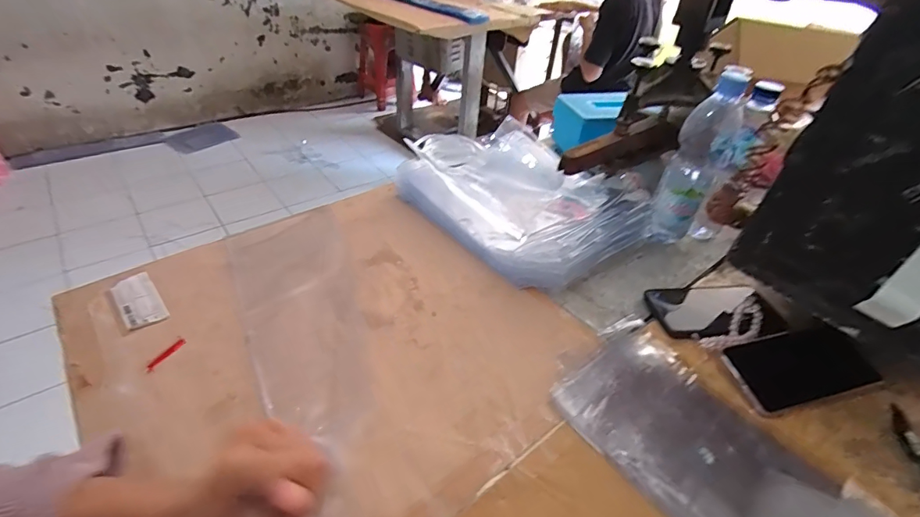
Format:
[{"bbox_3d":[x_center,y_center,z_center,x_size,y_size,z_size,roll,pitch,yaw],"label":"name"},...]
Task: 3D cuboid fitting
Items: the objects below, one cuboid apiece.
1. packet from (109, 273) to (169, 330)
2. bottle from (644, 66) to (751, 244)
[{"bbox_3d":[-0.369,0.050,0.506,0.041,0.008,0.089,-28,49,-34],"label":"packet"},{"bbox_3d":[0.322,-0.129,0.610,0.059,0.248,0.065,23,42,21],"label":"bottle"}]

